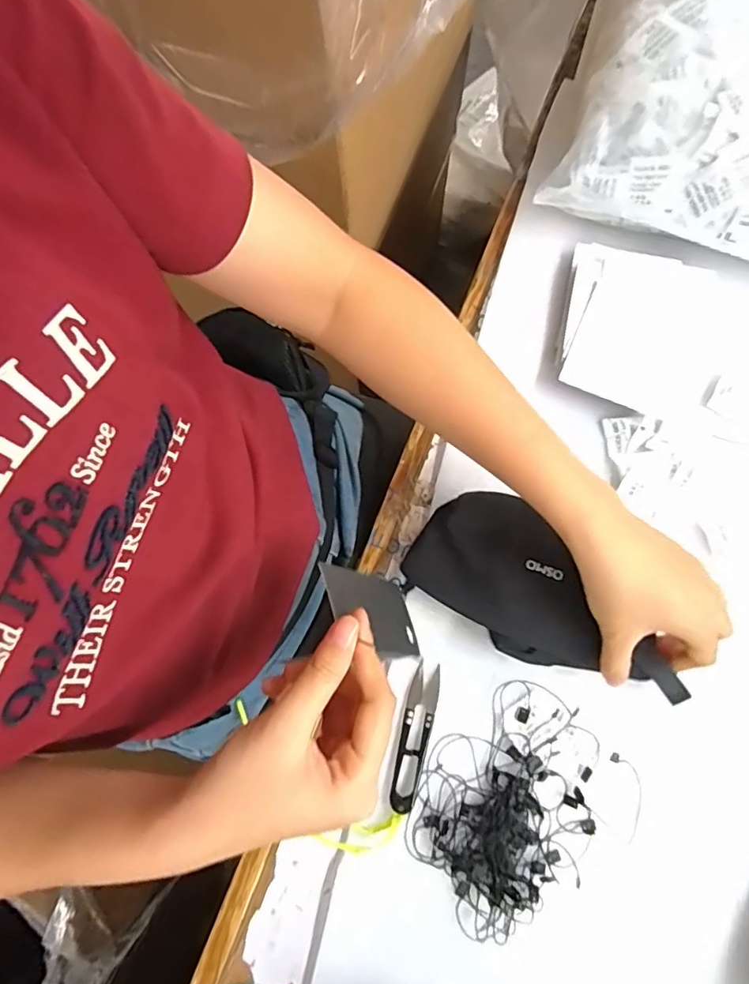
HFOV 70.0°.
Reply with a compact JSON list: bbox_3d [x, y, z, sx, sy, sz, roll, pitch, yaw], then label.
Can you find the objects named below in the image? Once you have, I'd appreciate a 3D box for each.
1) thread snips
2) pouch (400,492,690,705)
[{"bbox_3d":[0.030,0.179,0.393,0.022,0.008,0.103,14,79,5],"label":"thread snips"},{"bbox_3d":[0.127,0.076,0.388,0.201,0.032,0.095,31,80,4],"label":"pouch"}]

